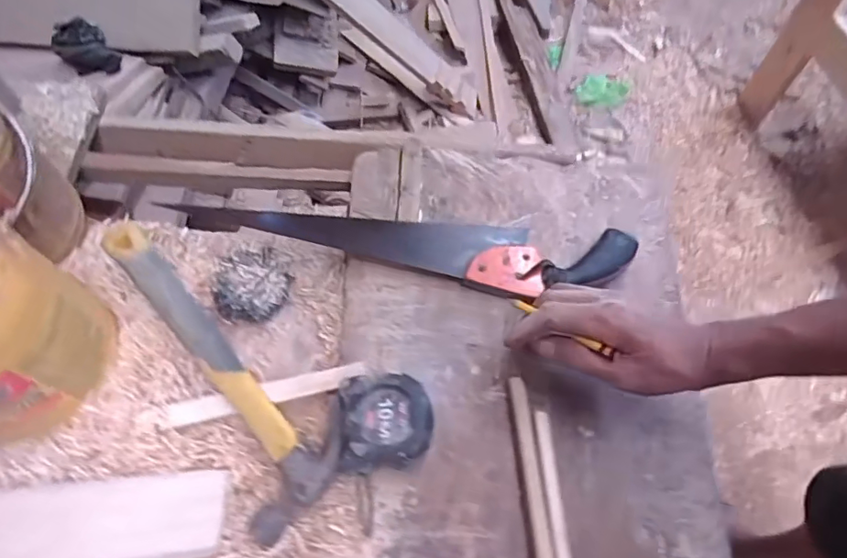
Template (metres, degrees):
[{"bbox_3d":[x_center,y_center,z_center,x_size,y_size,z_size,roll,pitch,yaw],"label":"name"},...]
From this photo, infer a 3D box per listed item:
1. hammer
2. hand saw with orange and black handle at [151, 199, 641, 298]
[{"bbox_3d":[-0.183,0.067,0.496,0.113,0.052,0.328,-31,68,-15],"label":"hammer"},{"bbox_3d":[-0.022,-0.028,0.557,0.474,0.031,0.073,4,63,1],"label":"hand saw with orange and black handle"}]

